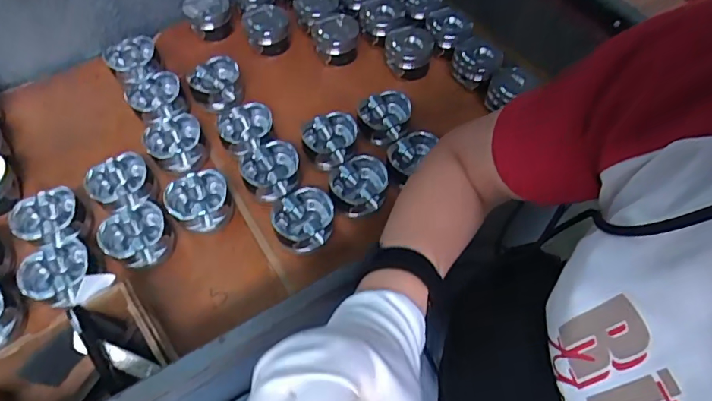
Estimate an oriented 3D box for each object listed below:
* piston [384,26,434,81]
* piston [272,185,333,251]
[{"bbox_3d":[0.093,-0.264,0.858,0.083,0.048,0.088,6,58,1],"label":"piston"},{"bbox_3d":[-0.075,0.028,0.670,0.083,0.048,0.090,1,58,-2],"label":"piston"}]

